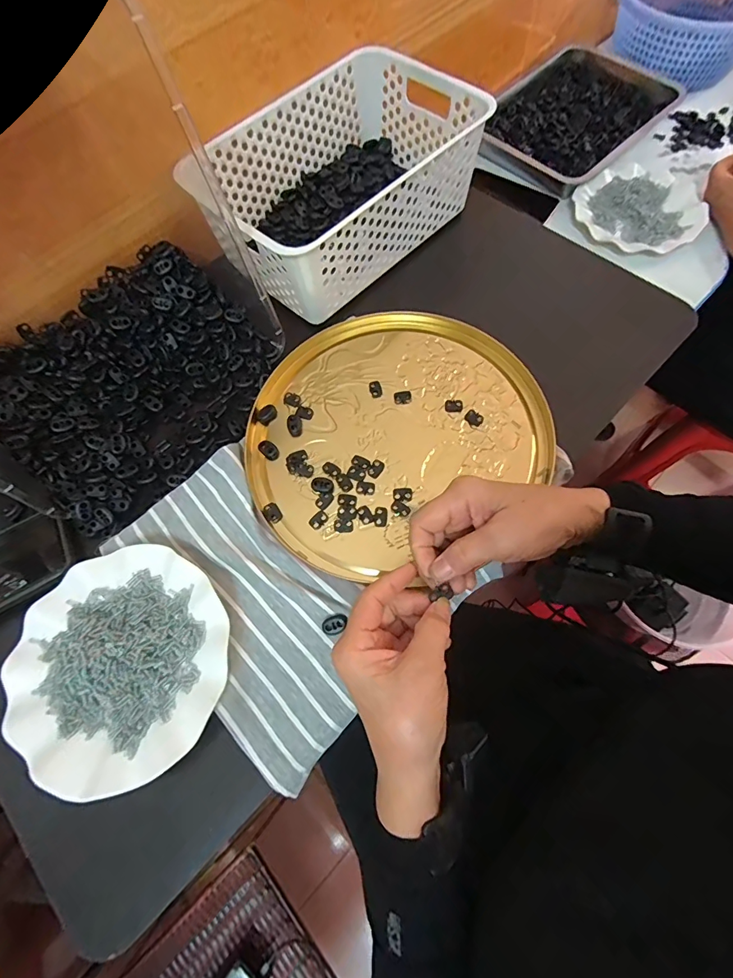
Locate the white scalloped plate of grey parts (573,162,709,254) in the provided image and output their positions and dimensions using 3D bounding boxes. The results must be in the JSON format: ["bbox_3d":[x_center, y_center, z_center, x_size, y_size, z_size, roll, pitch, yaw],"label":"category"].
[{"bbox_3d":[0.424,-0.431,0.653,0.189,0.019,0.171,-35,70,-10],"label":"white scalloped plate of grey parts"}]

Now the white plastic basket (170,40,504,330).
[{"bbox_3d":[-0.031,-0.354,0.502,0.300,0.104,0.201,-43,72,-13],"label":"white plastic basket"}]

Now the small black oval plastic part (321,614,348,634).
[{"bbox_3d":[-0.028,0.116,0.371,0.023,0.009,0.015,-18,68,-4],"label":"small black oval plastic part"}]

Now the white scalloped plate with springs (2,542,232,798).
[{"bbox_3d":[-0.206,0.144,0.363,0.175,0.017,0.178,-1,68,3],"label":"white scalloped plate with springs"}]

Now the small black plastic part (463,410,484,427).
[{"bbox_3d":[0.108,-0.071,0.433,0.018,0.004,0.015,33,74,15],"label":"small black plastic part"}]

